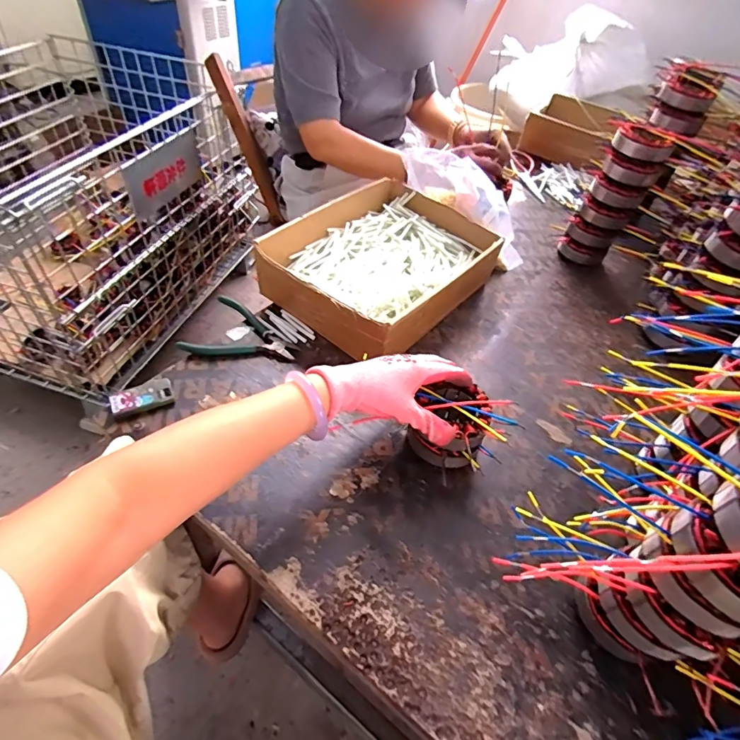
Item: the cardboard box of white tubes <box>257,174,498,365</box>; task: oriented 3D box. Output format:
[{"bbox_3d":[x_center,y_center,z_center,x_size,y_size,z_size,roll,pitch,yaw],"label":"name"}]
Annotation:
[{"bbox_3d":[0.022,-0.164,0.705,0.243,0.089,0.336,35,53,22],"label":"cardboard box of white tubes"}]

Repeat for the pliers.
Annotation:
[{"bbox_3d":[-0.168,-0.048,0.626,0.138,0.018,0.113,14,48,5],"label":"pliers"}]

